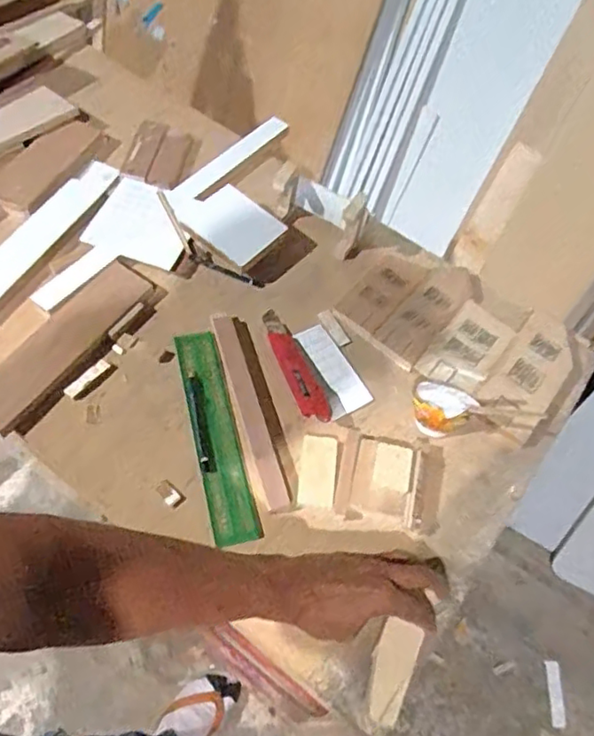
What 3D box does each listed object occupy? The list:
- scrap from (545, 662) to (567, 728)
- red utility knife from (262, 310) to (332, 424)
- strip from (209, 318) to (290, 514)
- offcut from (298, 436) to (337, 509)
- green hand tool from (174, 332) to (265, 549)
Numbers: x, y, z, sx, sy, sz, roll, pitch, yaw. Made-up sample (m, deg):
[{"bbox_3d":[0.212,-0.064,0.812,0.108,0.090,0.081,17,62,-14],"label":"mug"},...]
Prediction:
[{"bbox_3d":[0.547,0.689,1.271,0.028,0.010,0.126,3,51,8],"label":"scrap"},{"bbox_3d":[-0.003,-0.003,0.698,0.034,0.010,0.155,-18,61,-16],"label":"red utility knife"},{"bbox_3d":[-0.054,0.043,0.681,0.025,0.012,0.249,-13,60,-13],"label":"strip"},{"bbox_3d":[0.022,0.110,0.640,0.036,0.005,0.079,7,58,-1],"label":"offcut"},{"bbox_3d":[-0.090,0.068,0.662,0.048,0.011,0.252,-13,60,-9],"label":"green hand tool"}]

